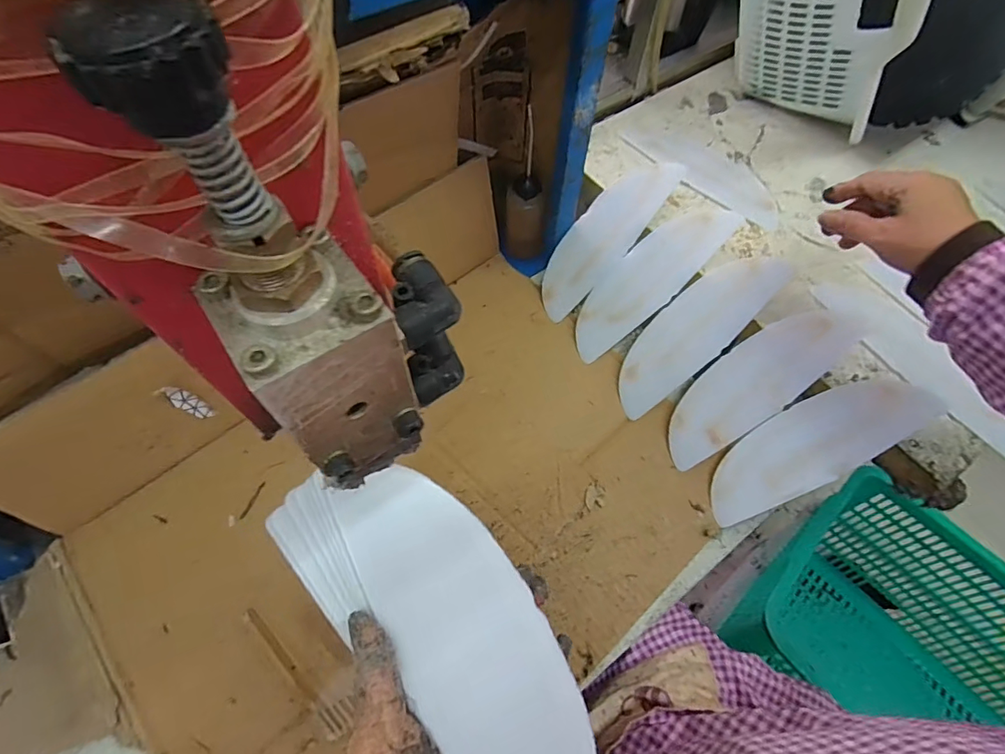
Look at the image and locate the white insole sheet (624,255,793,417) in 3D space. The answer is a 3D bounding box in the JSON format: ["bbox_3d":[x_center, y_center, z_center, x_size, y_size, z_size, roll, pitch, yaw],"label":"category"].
[{"bbox_3d":[0.199,-0.051,0.514,0.212,0.012,0.072,-44,70,5],"label":"white insole sheet"}]

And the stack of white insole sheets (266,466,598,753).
[{"bbox_3d":[-0.022,0.134,0.247,0.085,0.009,0.218,-35,78,-18],"label":"stack of white insole sheets"}]

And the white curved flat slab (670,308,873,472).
[{"bbox_3d":[0.254,-0.001,0.486,0.230,0.030,0.071,-38,69,3],"label":"white curved flat slab"}]

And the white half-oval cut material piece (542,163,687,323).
[{"bbox_3d":[0.118,-0.167,0.572,0.071,0.011,0.222,39,88,22],"label":"white half-oval cut material piece"}]

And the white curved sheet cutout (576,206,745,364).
[{"bbox_3d":[0.162,-0.111,0.540,0.221,0.012,0.069,-43,70,2],"label":"white curved sheet cutout"}]

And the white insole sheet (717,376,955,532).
[{"bbox_3d":[0.291,0.061,0.460,0.220,0.006,0.071,-28,73,7],"label":"white insole sheet"}]

